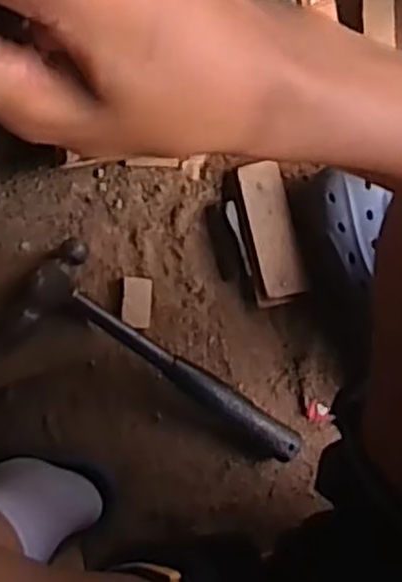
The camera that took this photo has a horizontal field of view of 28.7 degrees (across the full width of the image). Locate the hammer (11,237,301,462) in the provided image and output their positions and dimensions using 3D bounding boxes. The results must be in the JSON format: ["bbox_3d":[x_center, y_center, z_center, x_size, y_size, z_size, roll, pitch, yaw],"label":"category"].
[{"bbox_3d":[-0.032,0.074,0.748,0.315,0.046,0.097,37,97,-19],"label":"hammer"}]

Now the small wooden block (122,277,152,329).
[{"bbox_3d":[-0.064,0.012,0.783,0.027,0.017,0.049,2,95,4],"label":"small wooden block"}]

